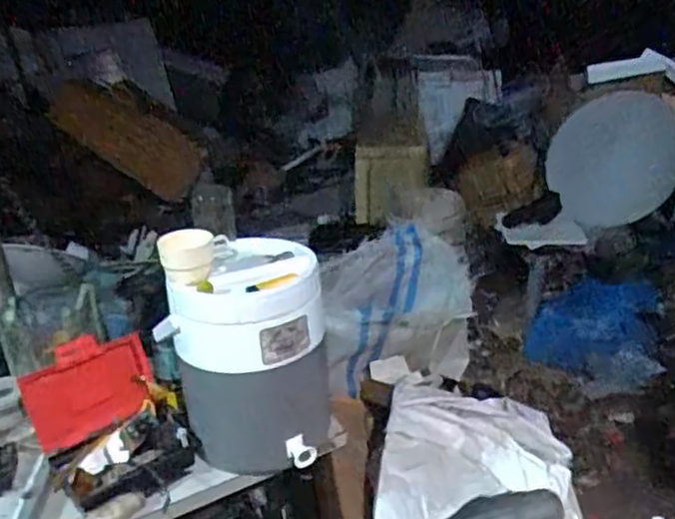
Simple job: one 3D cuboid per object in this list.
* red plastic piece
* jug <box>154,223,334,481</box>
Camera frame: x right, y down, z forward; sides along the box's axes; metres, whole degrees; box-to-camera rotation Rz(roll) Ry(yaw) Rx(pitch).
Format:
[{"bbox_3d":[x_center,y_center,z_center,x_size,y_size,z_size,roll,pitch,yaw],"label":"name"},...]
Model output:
[{"bbox_3d":[-0.397,0.201,1.081,0.191,0.146,0.036,-21,1,-14],"label":"red plastic piece"},{"bbox_3d":[-0.140,0.132,1.057,0.240,0.361,0.187,-3,23,3],"label":"jug"}]

